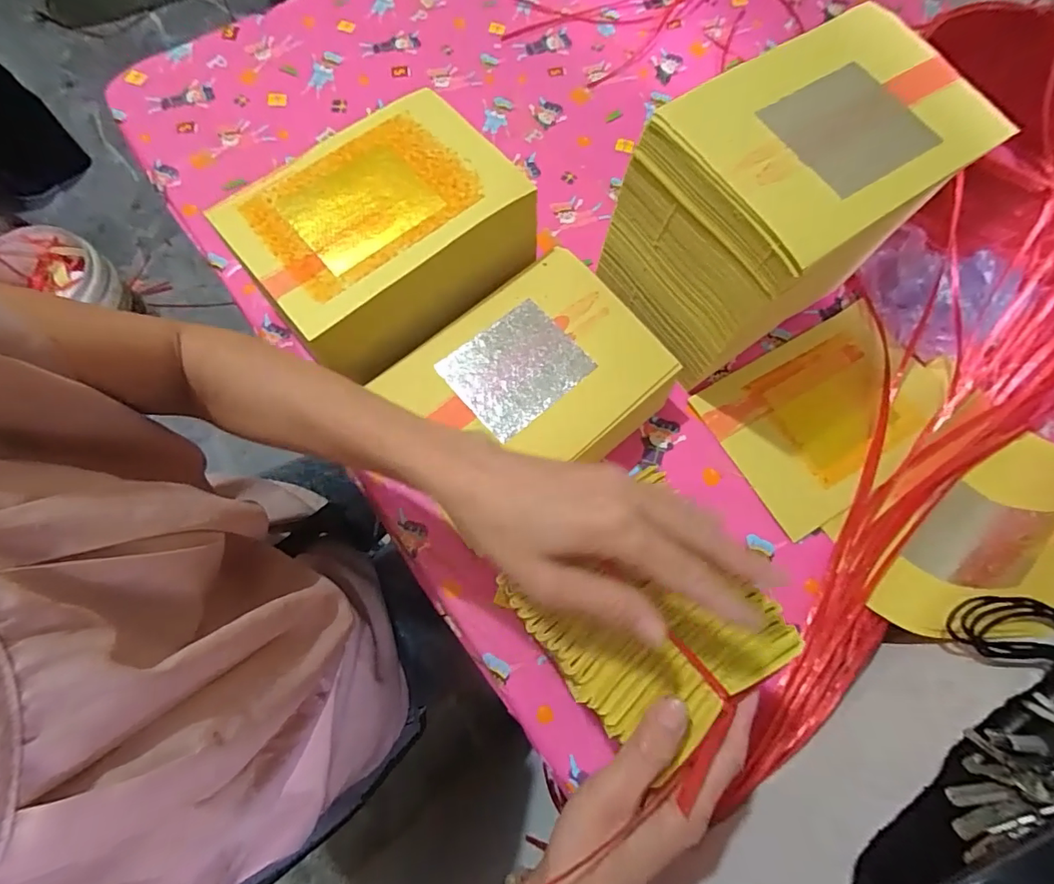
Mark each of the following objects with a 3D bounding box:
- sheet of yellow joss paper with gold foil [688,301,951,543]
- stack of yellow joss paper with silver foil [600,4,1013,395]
[{"bbox_3d":[0.304,-0.034,0.504,0.235,0.007,0.160,-30,76,-11],"label":"sheet of yellow joss paper with gold foil"},{"bbox_3d":[0.218,-0.203,0.456,0.241,0.197,0.158,-32,76,-11],"label":"stack of yellow joss paper with silver foil"}]

